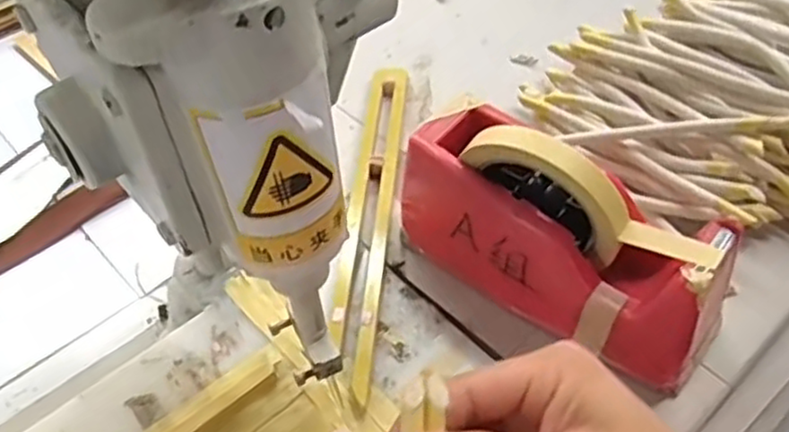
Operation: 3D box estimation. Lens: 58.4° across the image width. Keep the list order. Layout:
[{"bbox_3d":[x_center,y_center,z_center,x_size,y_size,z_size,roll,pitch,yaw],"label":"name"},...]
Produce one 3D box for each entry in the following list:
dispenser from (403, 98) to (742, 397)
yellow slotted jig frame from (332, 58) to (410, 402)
[{"bbox_3d":[0.098,0.005,0.422,0.198,0.117,0.067,33,58,27],"label":"dispenser"},{"bbox_3d":[-0.016,-0.007,0.517,0.035,0.016,0.300,3,50,5],"label":"yellow slotted jig frame"}]

